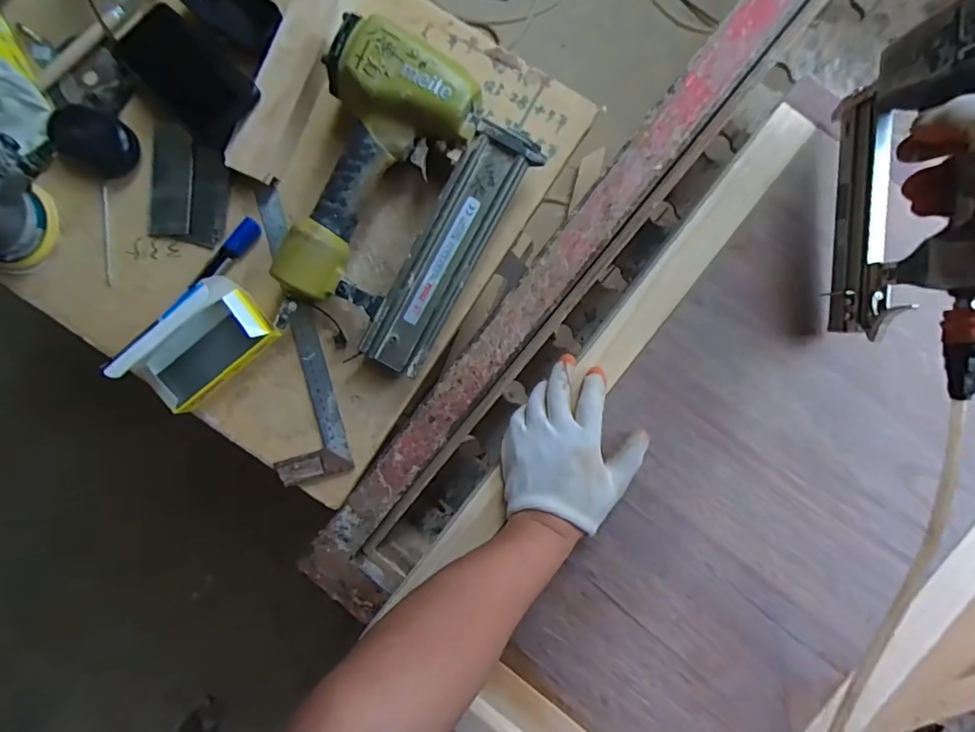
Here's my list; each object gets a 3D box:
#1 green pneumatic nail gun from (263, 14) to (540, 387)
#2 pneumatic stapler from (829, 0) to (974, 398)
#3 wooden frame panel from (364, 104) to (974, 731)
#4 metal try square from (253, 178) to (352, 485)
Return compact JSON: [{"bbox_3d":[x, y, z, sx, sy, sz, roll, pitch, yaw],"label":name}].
[{"bbox_3d":[-0.091,-0.155,0.468,0.201,0.063,0.263,31,93,2],"label":"green pneumatic nail gun"},{"bbox_3d":[0.330,-0.114,0.373,0.064,0.156,0.252,-2,91,5],"label":"pneumatic stapler"},{"bbox_3d":[0.244,0.123,0.468,0.402,0.056,0.644,36,94,3],"label":"wooden frame panel"},{"bbox_3d":[-0.206,-0.034,0.514,0.073,0.013,0.300,-14,91,3],"label":"metal try square"}]

